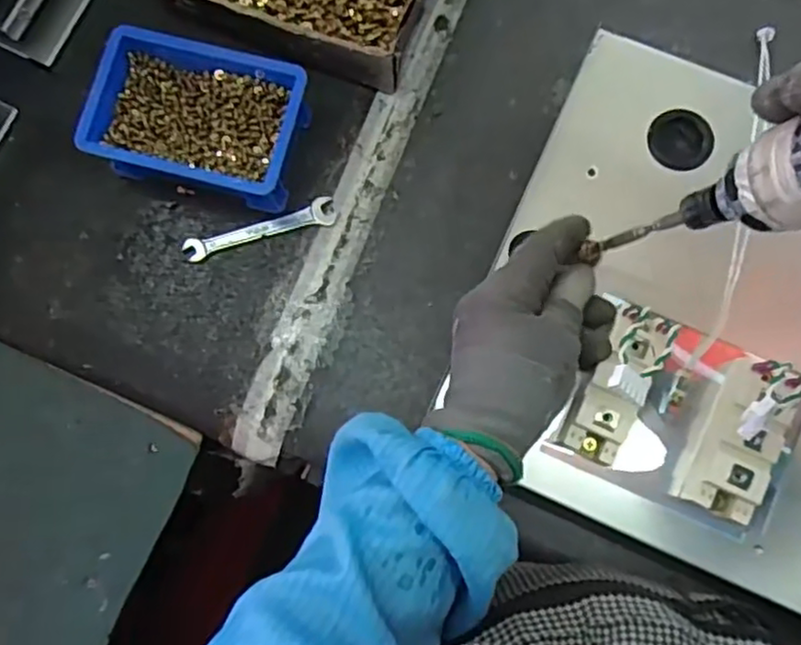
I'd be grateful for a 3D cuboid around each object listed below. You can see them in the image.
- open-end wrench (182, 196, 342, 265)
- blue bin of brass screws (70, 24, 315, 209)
[{"bbox_3d":[-0.108,-0.070,0.521,0.116,0.004,0.021,-17,81,1],"label":"open-end wrench"},{"bbox_3d":[-0.150,-0.152,0.508,0.154,0.048,0.106,14,83,6],"label":"blue bin of brass screws"}]

